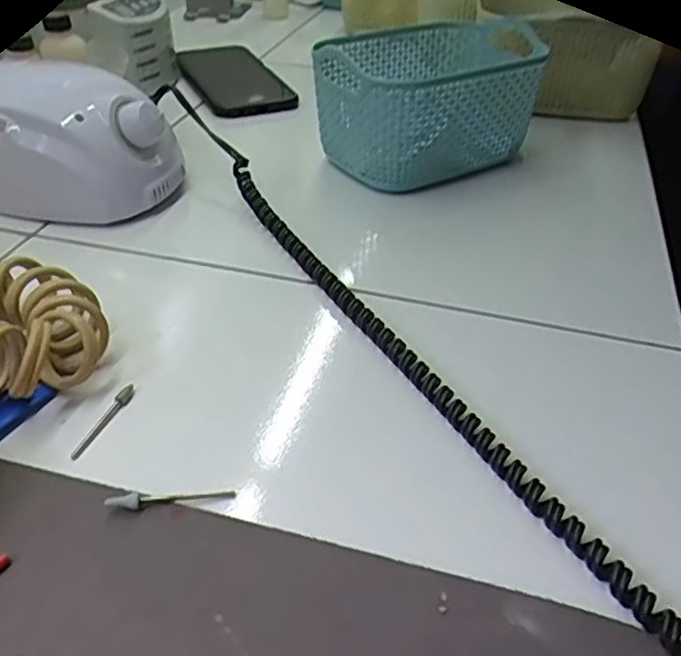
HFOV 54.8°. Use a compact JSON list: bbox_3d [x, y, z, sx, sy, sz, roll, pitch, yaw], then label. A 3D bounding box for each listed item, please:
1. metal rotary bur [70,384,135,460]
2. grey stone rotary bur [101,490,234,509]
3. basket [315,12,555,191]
[{"bbox_3d":[-0.106,0.041,0.294,0.005,0.004,0.044,14,39,15],"label":"metal rotary bur"},{"bbox_3d":[-0.066,0.066,0.258,0.048,0.006,0.006,-6,38,-10],"label":"grey stone rotary bur"},{"bbox_3d":[0.069,-0.177,0.512,0.179,0.080,0.123,-17,42,-23],"label":"basket"}]

